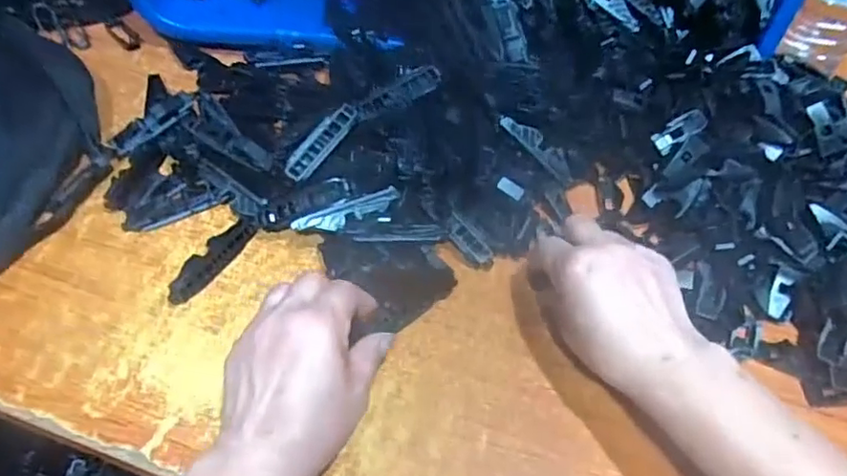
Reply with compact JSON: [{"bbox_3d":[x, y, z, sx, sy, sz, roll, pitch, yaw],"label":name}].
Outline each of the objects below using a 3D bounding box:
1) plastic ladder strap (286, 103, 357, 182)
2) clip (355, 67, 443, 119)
[{"bbox_3d":[-0.081,-0.075,0.468,0.023,0.005,0.076,31,70,18],"label":"plastic ladder strap"},{"bbox_3d":[-0.020,-0.114,0.478,0.070,0.009,0.017,-26,57,0],"label":"clip"}]

